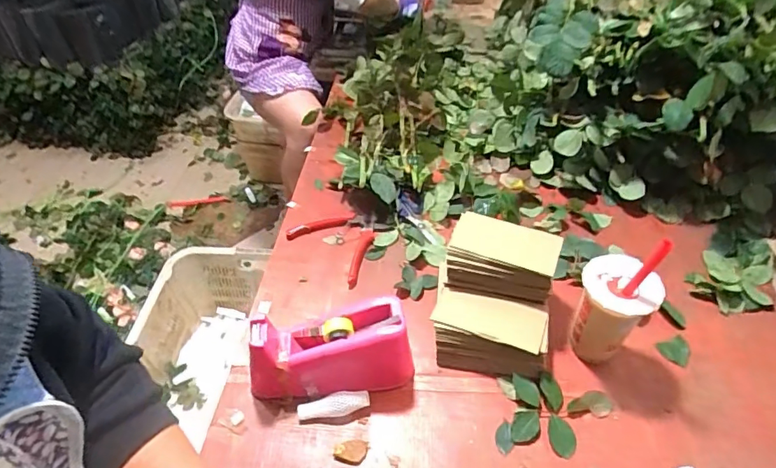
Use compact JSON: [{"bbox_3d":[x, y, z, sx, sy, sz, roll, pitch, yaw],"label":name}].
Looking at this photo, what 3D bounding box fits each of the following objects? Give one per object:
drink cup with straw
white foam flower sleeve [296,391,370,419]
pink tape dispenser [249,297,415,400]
[{"bbox_3d":[0.278,0.079,0.605,0.087,0.193,0.074,36,57,26],"label":"drink cup with straw"},{"bbox_3d":[-0.067,0.210,0.606,0.087,0.026,0.027,-4,49,-6],"label":"white foam flower sleeve"},{"bbox_3d":[-0.072,0.145,0.615,0.200,0.096,0.085,-4,49,-6],"label":"pink tape dispenser"}]

